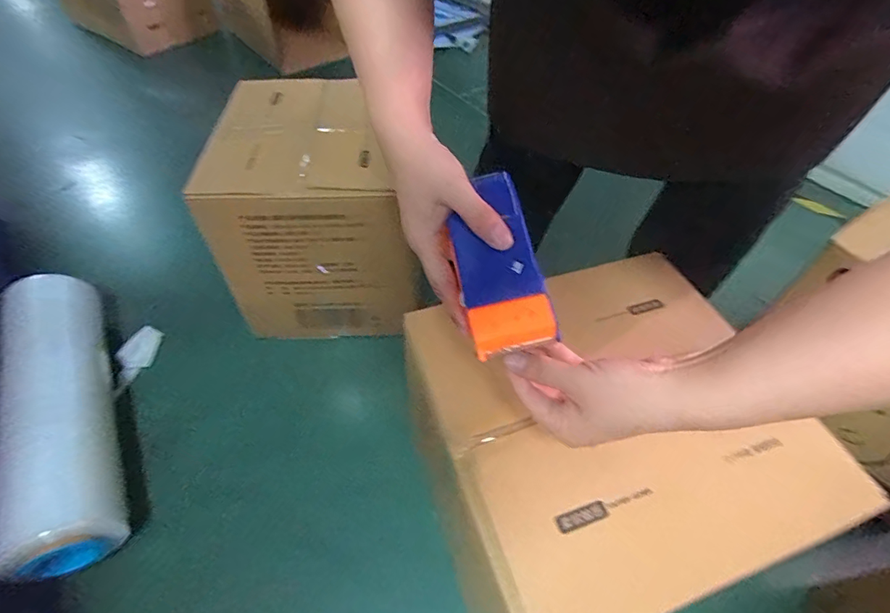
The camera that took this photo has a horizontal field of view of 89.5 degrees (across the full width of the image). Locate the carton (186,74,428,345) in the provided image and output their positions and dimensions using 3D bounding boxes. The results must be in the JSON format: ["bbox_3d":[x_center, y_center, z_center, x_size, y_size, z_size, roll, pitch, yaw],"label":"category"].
[{"bbox_3d":[-0.244,-0.178,0.861,0.293,0.360,0.329,-5,51,-7],"label":"carton"}]

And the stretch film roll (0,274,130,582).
[{"bbox_3d":[-0.620,0.143,0.715,0.121,0.113,0.538,-20,55,-18],"label":"stretch film roll"}]

